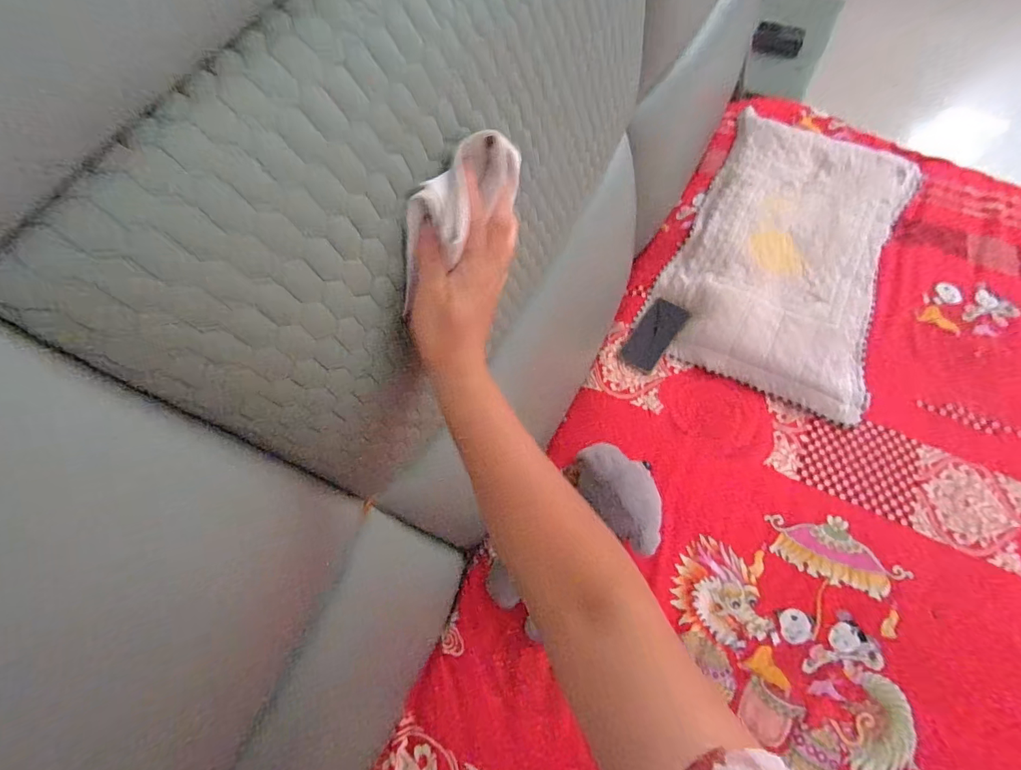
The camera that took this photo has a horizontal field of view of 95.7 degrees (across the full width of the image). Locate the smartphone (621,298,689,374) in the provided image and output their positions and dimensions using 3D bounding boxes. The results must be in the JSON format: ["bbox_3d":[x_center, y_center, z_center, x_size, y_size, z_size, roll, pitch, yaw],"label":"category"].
[{"bbox_3d":[0.277,-0.097,0.901,0.073,0.009,0.149,33,82,25],"label":"smartphone"}]

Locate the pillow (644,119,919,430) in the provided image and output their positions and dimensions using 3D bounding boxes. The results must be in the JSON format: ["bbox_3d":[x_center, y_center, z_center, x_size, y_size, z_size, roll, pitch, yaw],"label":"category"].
[{"bbox_3d":[0.589,-0.300,0.968,0.416,0.049,0.704,24,71,14],"label":"pillow"}]

